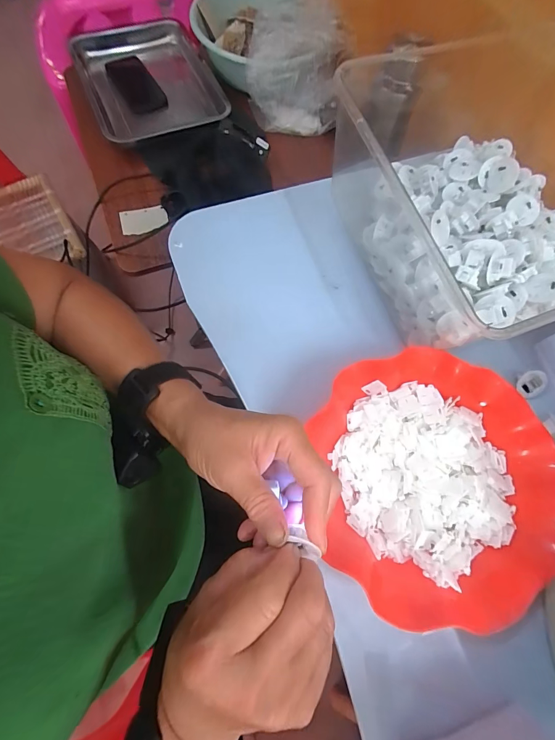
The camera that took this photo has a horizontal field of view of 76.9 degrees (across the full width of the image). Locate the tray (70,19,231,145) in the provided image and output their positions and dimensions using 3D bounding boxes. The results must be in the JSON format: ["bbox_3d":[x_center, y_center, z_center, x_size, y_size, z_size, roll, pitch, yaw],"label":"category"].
[{"bbox_3d":[-0.263,-0.583,0.721,0.244,0.070,0.314,-23,73,-10],"label":"tray"}]

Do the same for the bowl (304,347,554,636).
[{"bbox_3d":[0.144,0.103,0.329,0.200,0.066,0.228,-6,71,-5],"label":"bowl"}]

